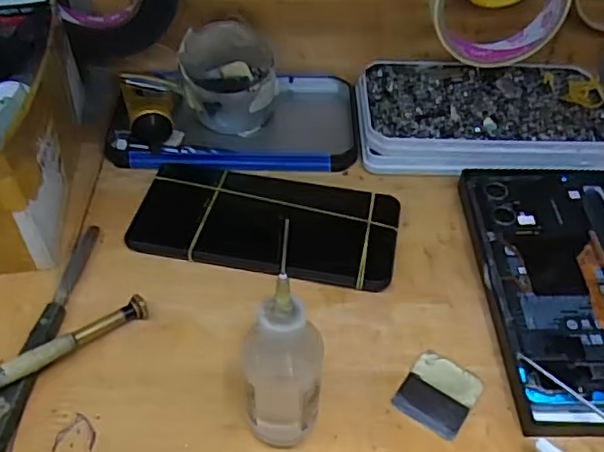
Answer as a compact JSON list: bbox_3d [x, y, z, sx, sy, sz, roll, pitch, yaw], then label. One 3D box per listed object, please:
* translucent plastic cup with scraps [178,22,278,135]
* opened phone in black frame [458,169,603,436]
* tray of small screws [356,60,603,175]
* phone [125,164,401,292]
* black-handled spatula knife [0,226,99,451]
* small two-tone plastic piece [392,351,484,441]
[{"bbox_3d":[-0.051,-0.107,0.445,0.066,0.052,0.068,1,47,-1],"label":"translucent plastic cup with scraps"},{"bbox_3d":[0.160,0.034,0.361,0.109,0.017,0.175,1,47,-2],"label":"opened phone in black frame"},{"bbox_3d":[0.130,-0.079,0.451,0.177,0.031,0.106,0,47,-3],"label":"tray of small screws"},{"bbox_3d":[-0.022,-0.002,0.389,0.159,0.012,0.074,10,47,6],"label":"phone"},{"bbox_3d":[-0.137,0.053,0.336,0.017,0.009,0.145,8,47,5],"label":"black-handled spatula knife"},{"bbox_3d":[0.070,0.085,0.320,0.035,0.004,0.040,29,52,22],"label":"small two-tone plastic piece"}]

